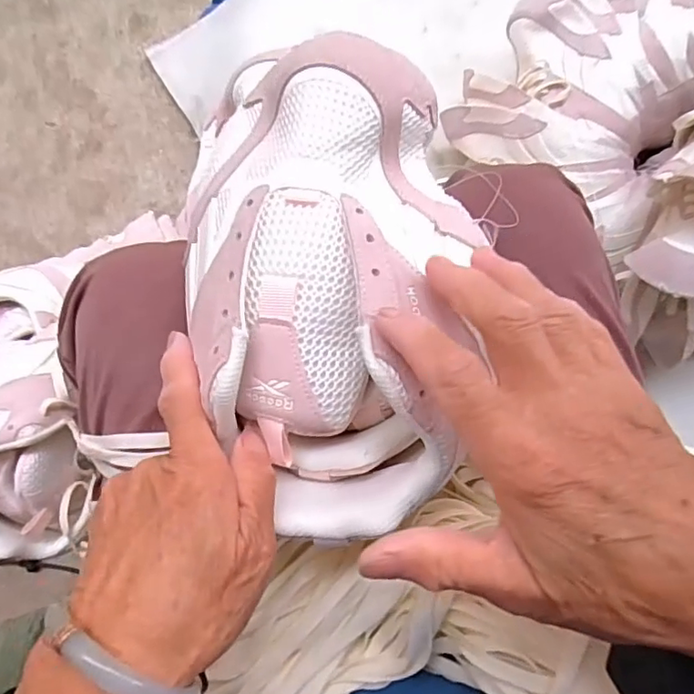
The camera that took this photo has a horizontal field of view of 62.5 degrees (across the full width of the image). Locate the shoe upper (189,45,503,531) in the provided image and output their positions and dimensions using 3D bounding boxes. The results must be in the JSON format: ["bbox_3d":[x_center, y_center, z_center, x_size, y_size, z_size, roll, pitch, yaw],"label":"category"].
[{"bbox_3d":[-0.010,-0.035,0.263,0.126,0.066,0.229,2,79,1],"label":"shoe upper"}]

